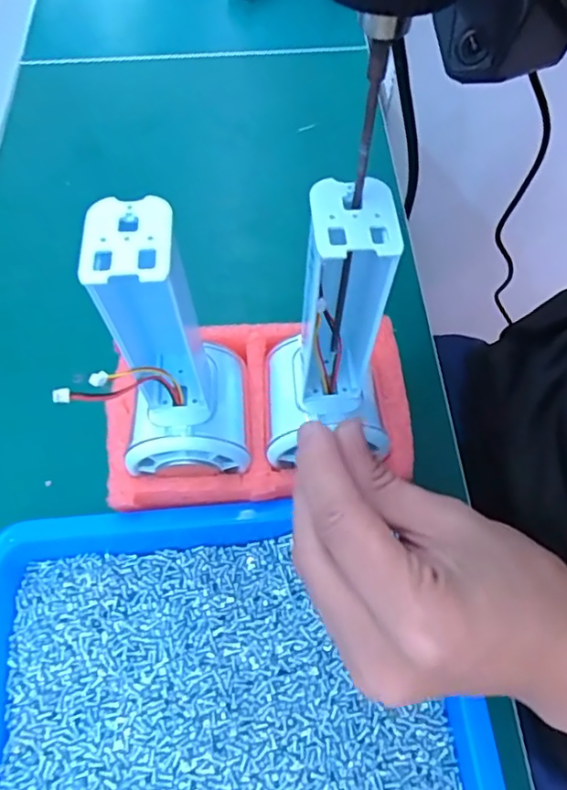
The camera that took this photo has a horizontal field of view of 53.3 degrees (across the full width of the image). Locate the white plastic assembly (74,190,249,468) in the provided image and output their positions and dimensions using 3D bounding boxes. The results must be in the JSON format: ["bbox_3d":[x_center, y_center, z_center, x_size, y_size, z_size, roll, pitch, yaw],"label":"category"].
[{"bbox_3d":[-0.044,-0.027,0.222,0.046,0.120,0.074,-4,63,-1],"label":"white plastic assembly"}]

